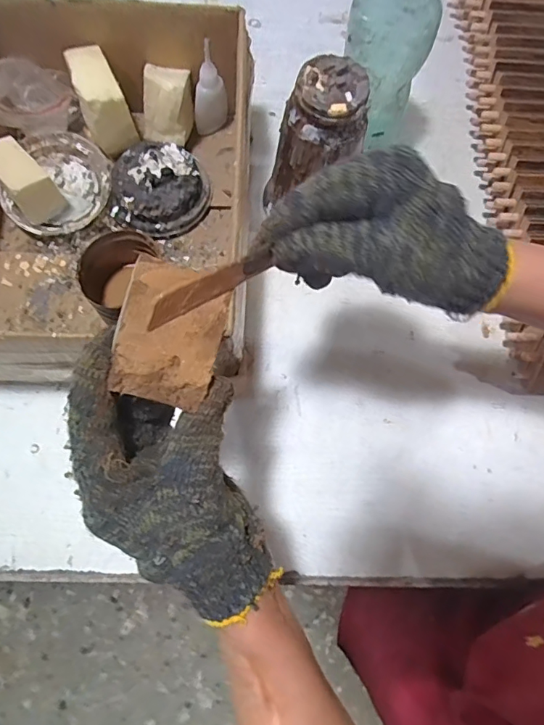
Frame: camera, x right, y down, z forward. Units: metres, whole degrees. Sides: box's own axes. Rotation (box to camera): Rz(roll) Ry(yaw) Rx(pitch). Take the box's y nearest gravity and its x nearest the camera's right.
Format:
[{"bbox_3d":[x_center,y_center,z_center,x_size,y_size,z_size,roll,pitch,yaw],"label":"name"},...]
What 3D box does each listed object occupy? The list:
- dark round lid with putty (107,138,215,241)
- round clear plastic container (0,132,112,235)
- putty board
[{"bbox_3d":[-0.111,-0.175,0.476,0.093,0.035,0.093,1,73,-2],"label":"dark round lid with putty"},{"bbox_3d":[-0.212,-0.177,0.474,0.103,0.026,0.100,-13,74,-6],"label":"round clear plastic container"},{"bbox_3d":[-0.051,-0.015,0.241,0.050,0.004,0.067,16,87,-19],"label":"putty board"}]

